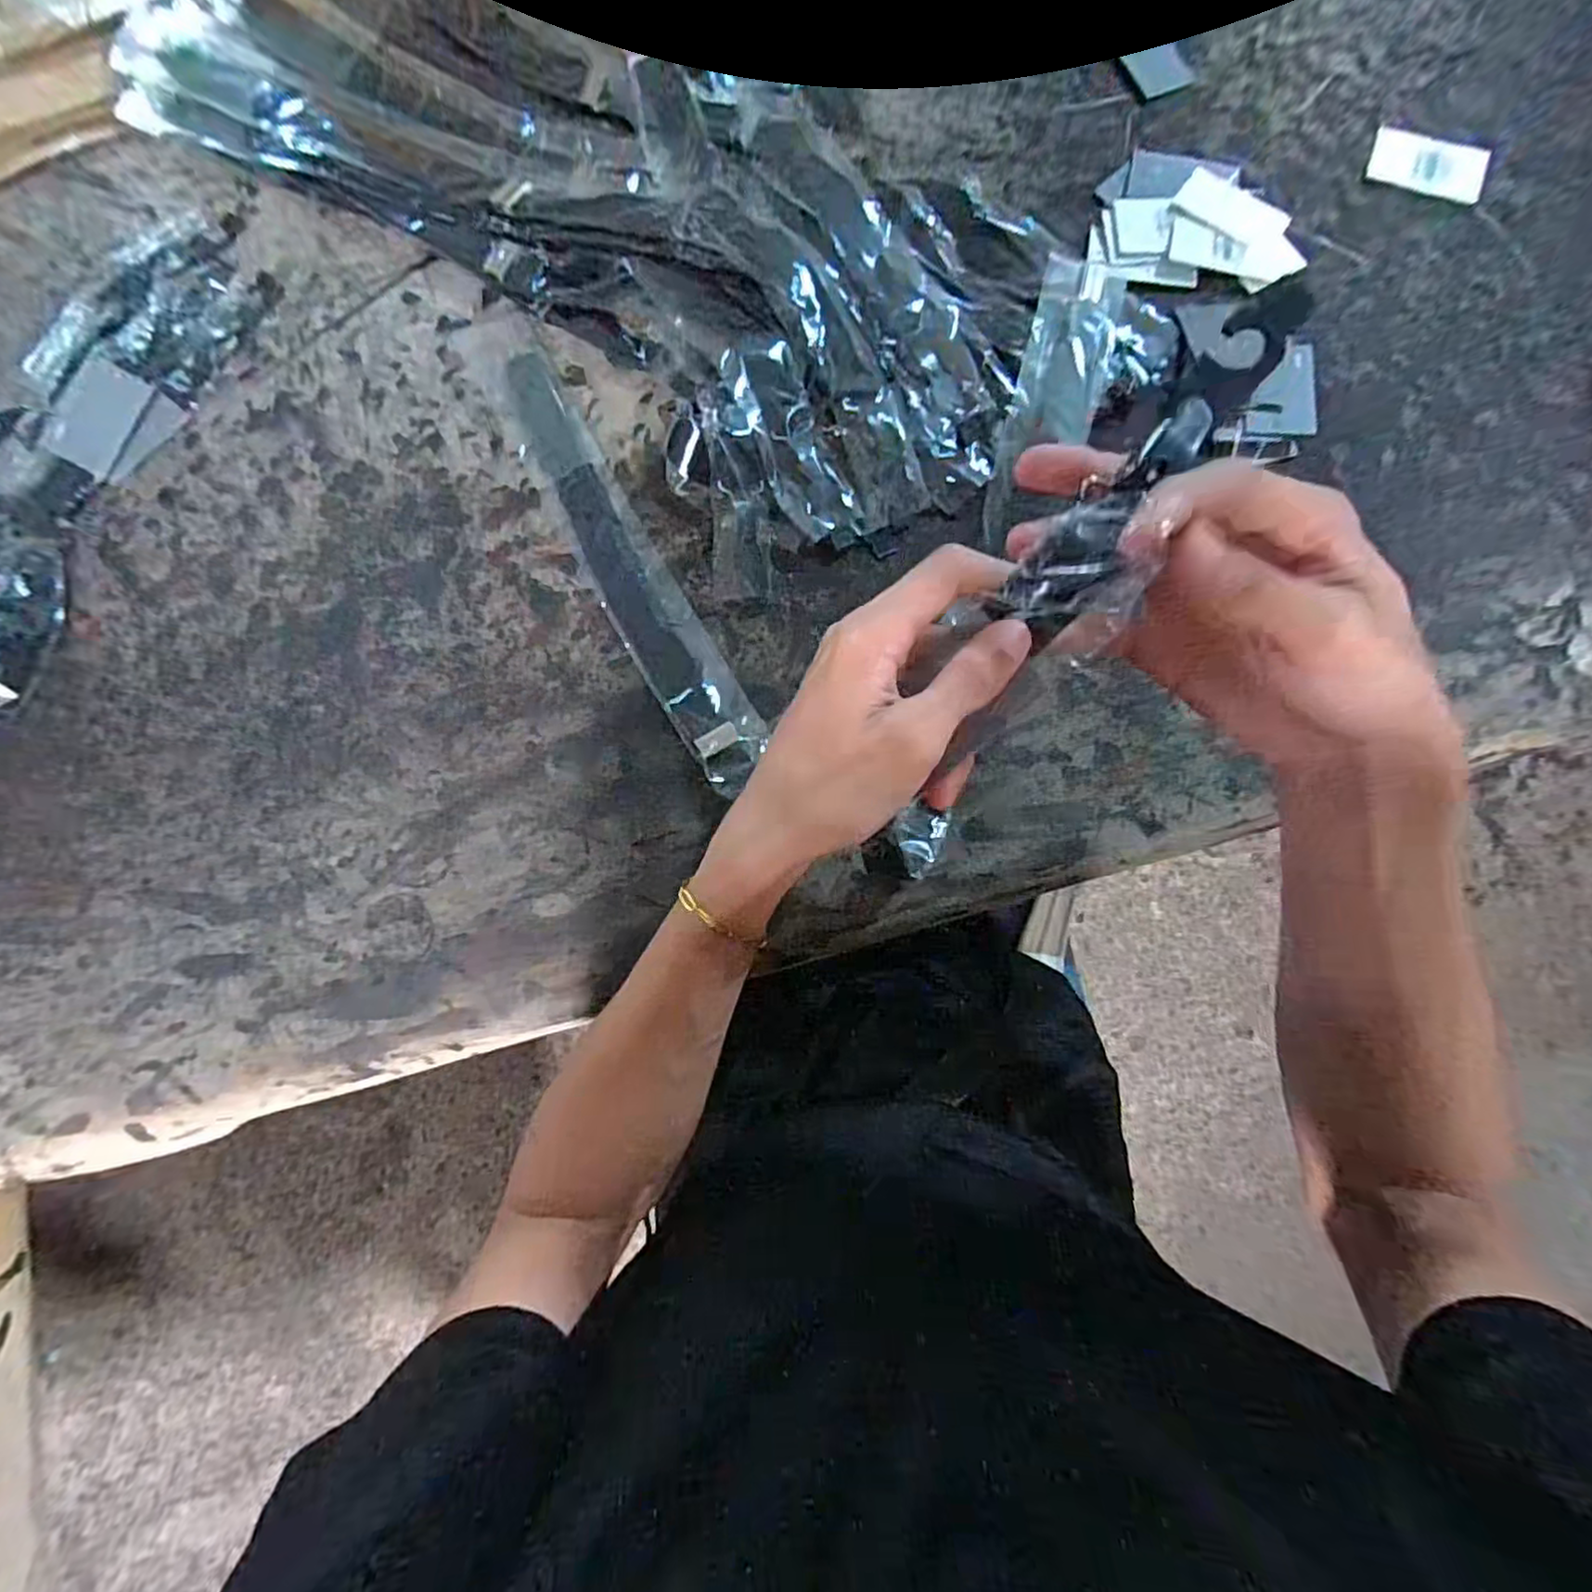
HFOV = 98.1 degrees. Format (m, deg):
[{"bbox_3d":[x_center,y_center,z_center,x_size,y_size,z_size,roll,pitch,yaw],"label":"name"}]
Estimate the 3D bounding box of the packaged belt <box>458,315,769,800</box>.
[{"bbox_3d":[-0.123,-0.173,0.457,0.051,0.009,0.373,-30,82,0],"label":"packaged belt"}]

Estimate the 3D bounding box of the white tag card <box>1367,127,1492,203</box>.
[{"bbox_3d":[0.416,-0.414,0.453,0.070,0.004,0.049,23,85,6],"label":"white tag card"}]

